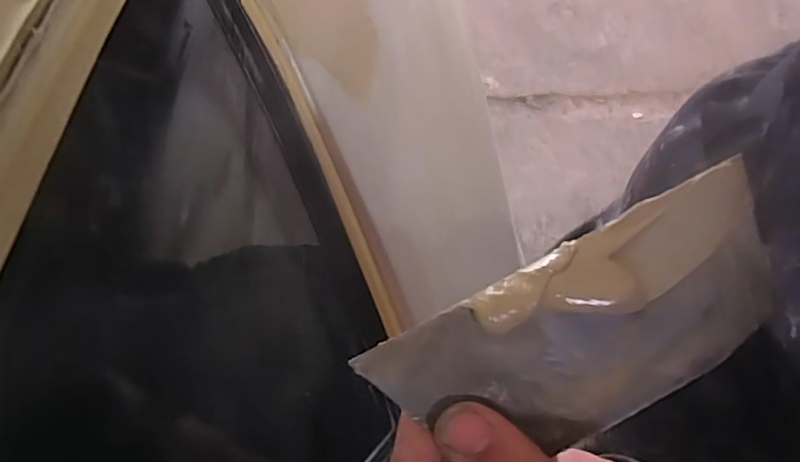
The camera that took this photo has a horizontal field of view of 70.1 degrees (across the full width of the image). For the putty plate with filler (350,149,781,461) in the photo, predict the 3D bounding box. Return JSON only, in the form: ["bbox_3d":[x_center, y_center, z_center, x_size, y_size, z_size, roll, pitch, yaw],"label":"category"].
[{"bbox_3d":[0.067,0.038,0.200,0.140,0.074,0.005,-28,21,-3],"label":"putty plate with filler"}]

